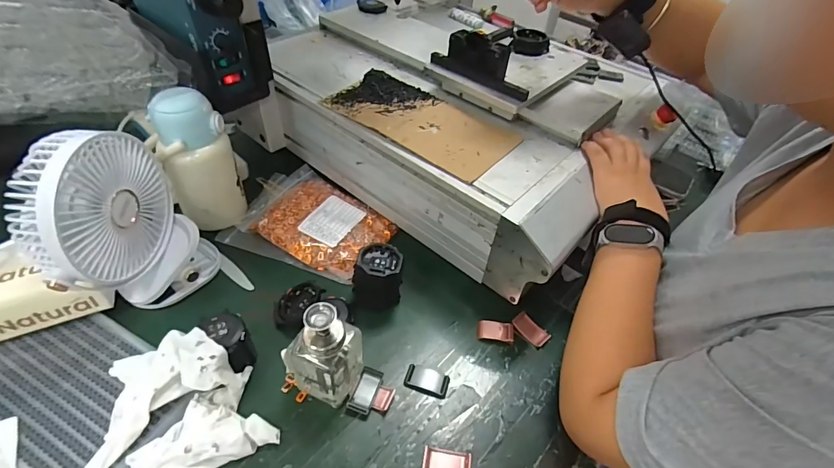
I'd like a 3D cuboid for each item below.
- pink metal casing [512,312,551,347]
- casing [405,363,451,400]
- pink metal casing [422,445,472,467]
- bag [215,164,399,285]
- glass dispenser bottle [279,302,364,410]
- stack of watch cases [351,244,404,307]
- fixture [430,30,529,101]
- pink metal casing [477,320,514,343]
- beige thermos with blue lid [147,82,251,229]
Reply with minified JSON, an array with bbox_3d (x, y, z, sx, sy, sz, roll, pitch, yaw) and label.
[{"bbox_3d":[0.136,0.116,0.488,0.026,0.005,0.044,-30,56,-30],"label":"pink metal casing"},{"bbox_3d":[0.011,0.156,0.435,0.046,0.004,0.030,14,47,7],"label":"casing"},{"bbox_3d":[0.028,0.215,0.380,0.045,0.006,0.024,10,46,3],"label":"pink metal casing"},{"bbox_3d":[-0.145,-0.025,0.578,0.219,0.031,0.160,19,47,11],"label":"bag"},{"bbox_3d":[-0.088,0.112,0.388,0.057,0.121,0.053,21,48,13],"label":"glass dispenser bottle"},{"bbox_3d":[-0.047,0.055,0.483,0.061,0.067,0.060,0,47,-7],"label":"stack of watch cases"},{"bbox_3d":[0.087,-0.224,0.522,0.144,0.047,0.035,35,52,24],"label":"fixture"},{"bbox_3d":[0.093,0.116,0.484,0.042,0.008,0.023,8,46,2],"label":"pink metal casing"},{"bbox_3d":[-0.272,-0.091,0.521,0.096,0.175,0.070,-34,58,-32],"label":"beige thermos with blue lid"}]

